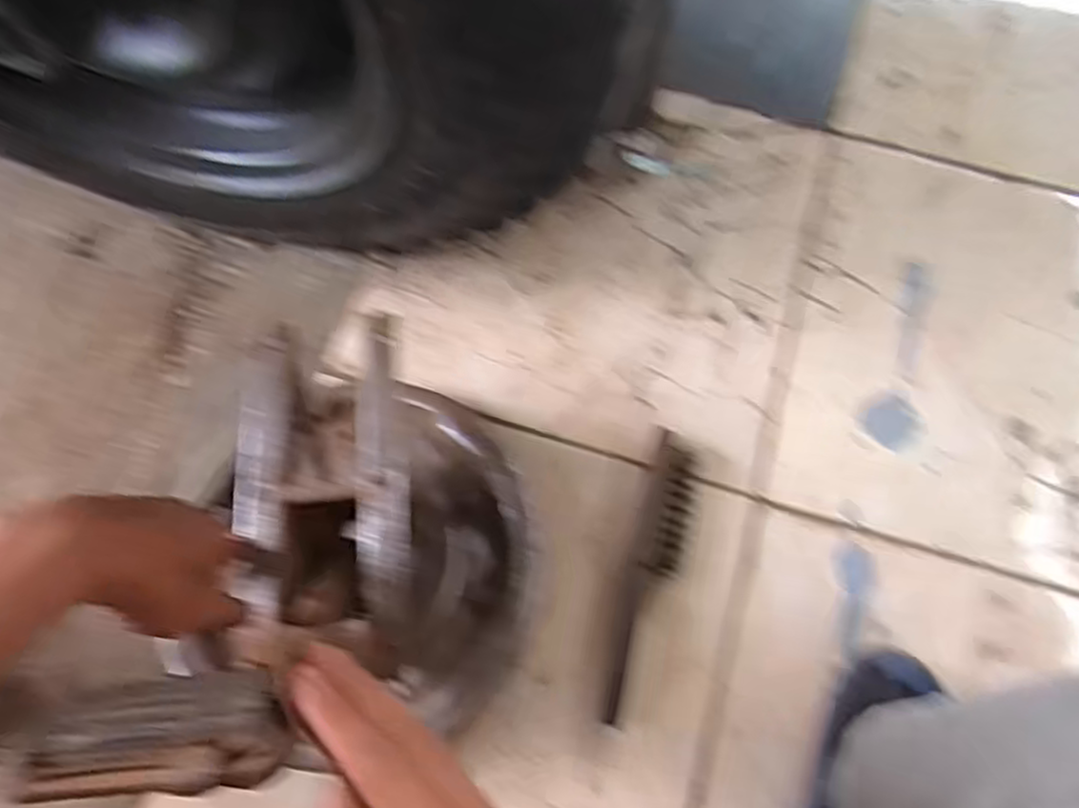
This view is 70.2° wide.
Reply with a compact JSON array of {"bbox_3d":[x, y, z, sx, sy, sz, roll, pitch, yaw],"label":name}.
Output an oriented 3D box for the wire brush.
[{"bbox_3d":[0.091,0.140,0.631,0.044,0.017,0.232,16,72,5],"label":"wire brush"}]

